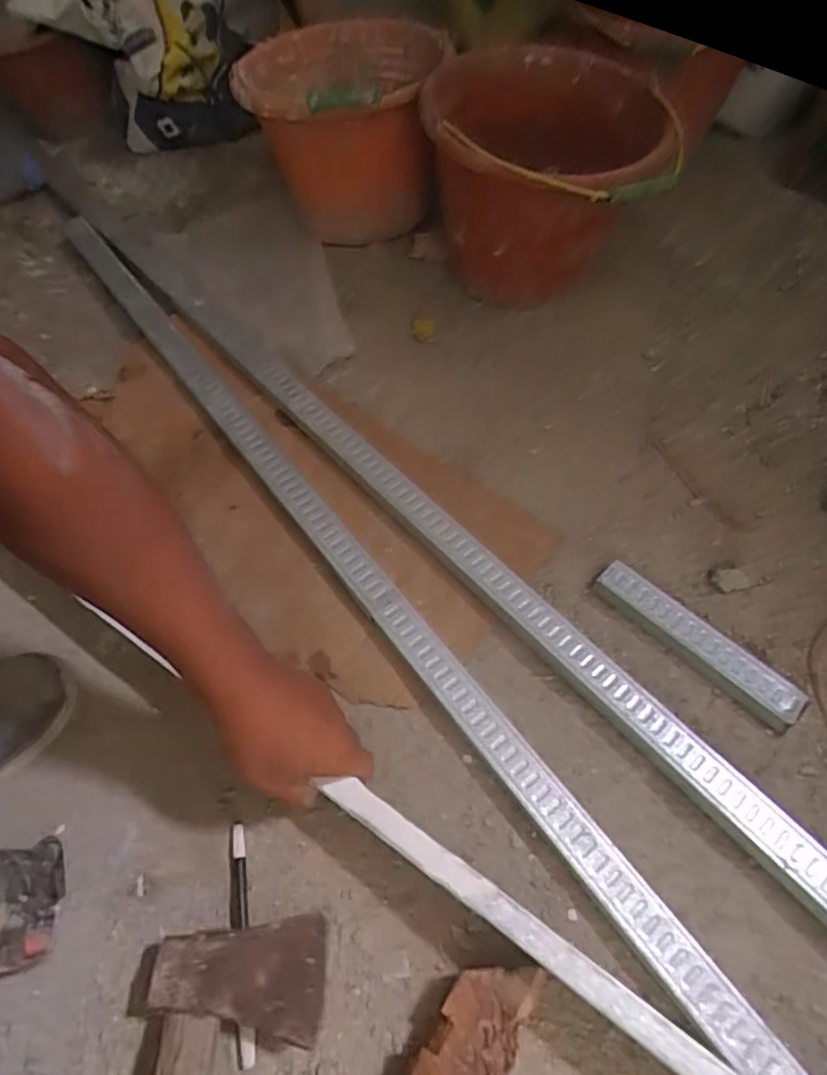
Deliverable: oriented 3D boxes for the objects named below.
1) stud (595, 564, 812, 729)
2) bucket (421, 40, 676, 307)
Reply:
[{"bbox_3d":[0.243,0.090,0.521,0.037,0.025,0.185,-41,66,-19],"label":"stud"},{"bbox_3d":[0.148,-0.403,0.717,0.261,0.223,0.258,-1,60,3],"label":"bucket"}]

